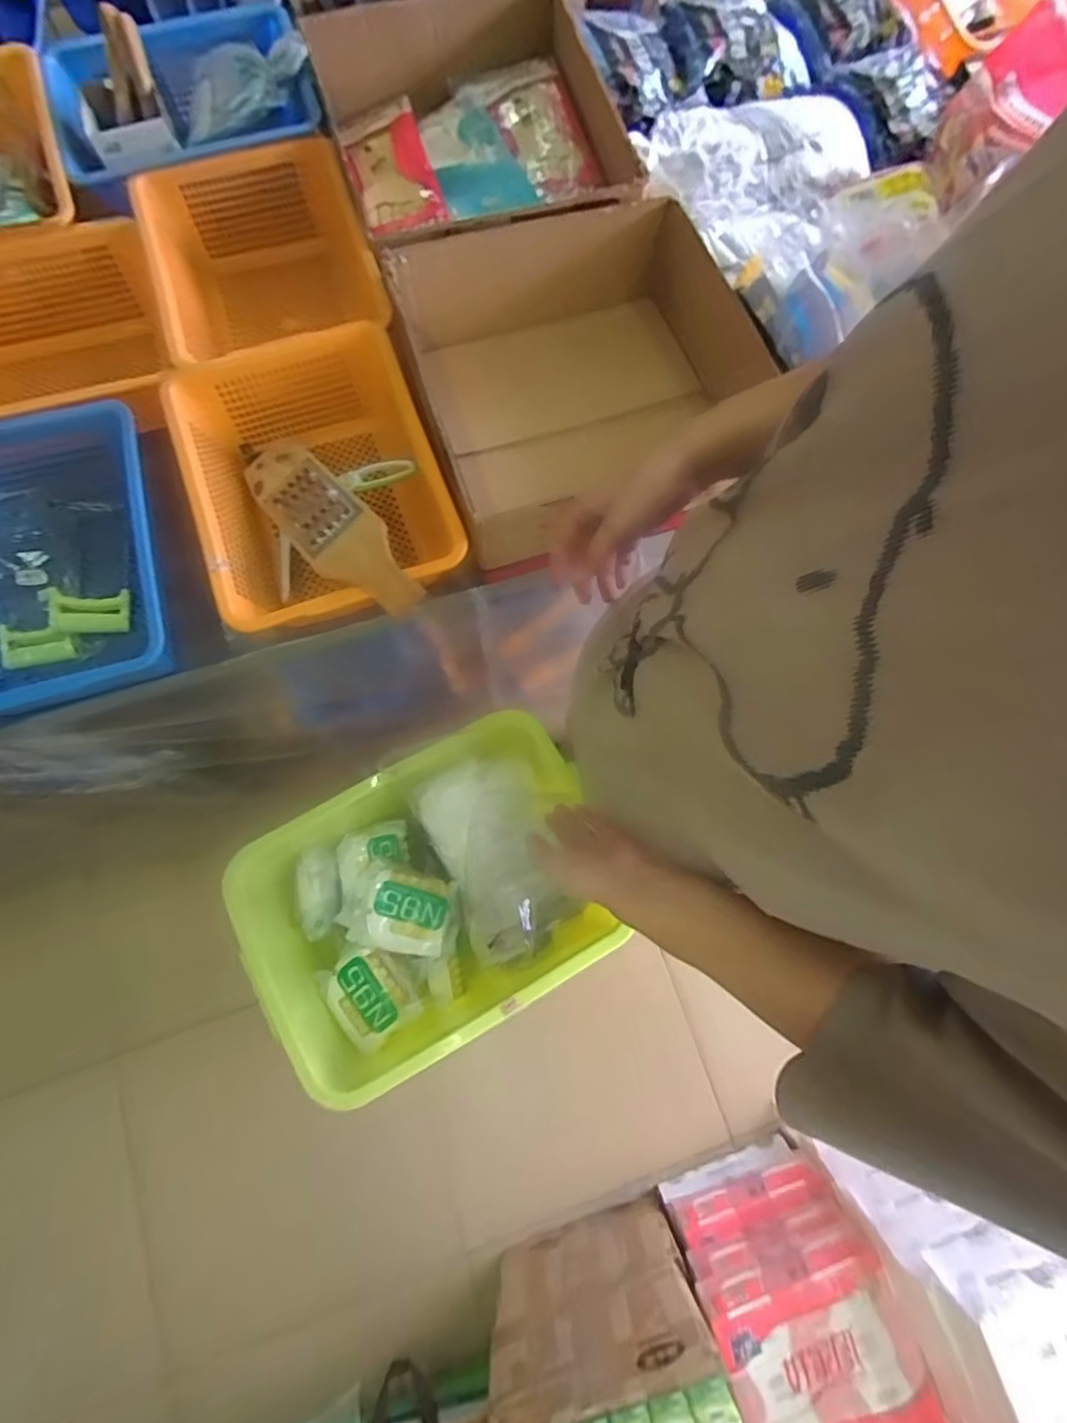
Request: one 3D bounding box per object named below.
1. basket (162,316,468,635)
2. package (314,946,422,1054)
[{"bbox_3d":[-0.266,-0.266,0.776,0.272,0.165,0.368,-20,76,-7],"label":"basket"},{"bbox_3d":[-0.239,0.406,0.897,0.115,0.037,0.126,-37,79,-11],"label":"package"}]

